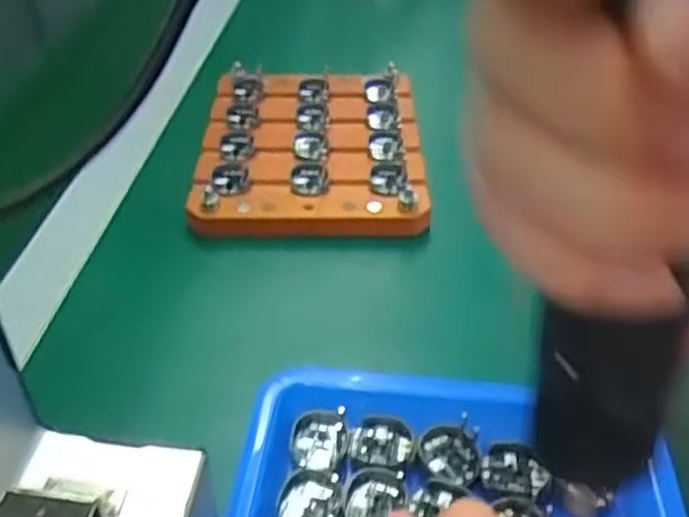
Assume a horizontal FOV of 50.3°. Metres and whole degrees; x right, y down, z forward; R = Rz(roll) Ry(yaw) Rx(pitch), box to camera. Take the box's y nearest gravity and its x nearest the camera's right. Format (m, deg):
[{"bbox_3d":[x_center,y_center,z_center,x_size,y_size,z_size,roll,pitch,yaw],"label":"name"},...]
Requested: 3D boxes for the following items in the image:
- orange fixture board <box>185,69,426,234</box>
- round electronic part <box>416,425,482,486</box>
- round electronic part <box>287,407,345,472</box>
[{"bbox_3d":[-0.022,-0.082,0.508,0.146,0.023,0.179,1,41,0],"label":"orange fixture board"},{"bbox_3d":[0.045,0.084,0.315,0.027,0.006,0.025,-1,38,1],"label":"round electronic part"},{"bbox_3d":[-0.011,0.080,0.320,0.024,0.011,0.026,-1,38,1],"label":"round electronic part"}]

